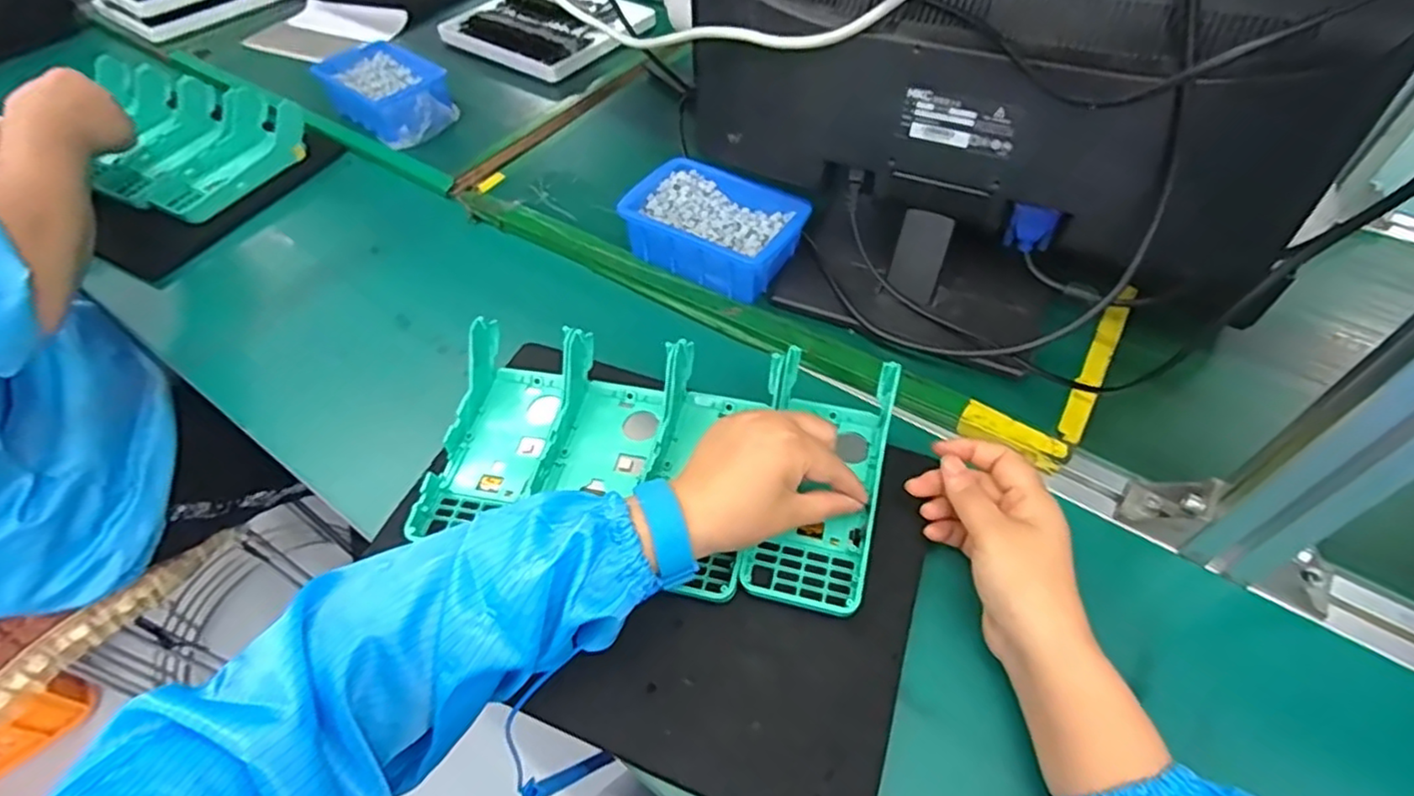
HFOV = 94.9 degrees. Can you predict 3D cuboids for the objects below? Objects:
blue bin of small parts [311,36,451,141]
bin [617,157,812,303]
[{"bbox_3d":[-0.373,-0.360,0.765,0.118,0.052,0.164,-37,60,-26],"label":"blue bin of small parts"},{"bbox_3d":[0.007,-0.149,0.579,0.150,0.055,0.104,29,57,21],"label":"bin"}]

